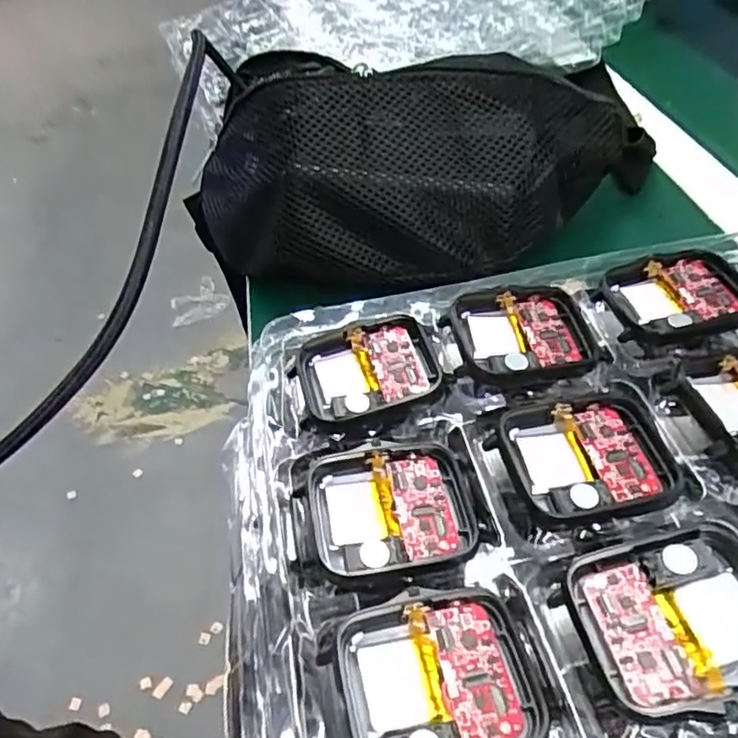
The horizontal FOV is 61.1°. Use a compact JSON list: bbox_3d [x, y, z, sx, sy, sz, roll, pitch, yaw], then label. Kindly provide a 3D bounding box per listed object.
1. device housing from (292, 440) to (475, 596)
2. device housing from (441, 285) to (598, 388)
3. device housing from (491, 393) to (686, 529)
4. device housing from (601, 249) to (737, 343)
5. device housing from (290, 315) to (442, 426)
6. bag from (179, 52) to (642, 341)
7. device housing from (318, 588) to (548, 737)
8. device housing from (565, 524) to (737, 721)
[{"bbox_3d":[0.006,0.038,0.170,0.045,0.007,0.040,-13,44,-6],"label":"device housing"},{"bbox_3d":[0.049,-0.012,0.207,0.046,0.006,0.040,-4,46,2],"label":"device housing"},{"bbox_3d":[0.061,0.024,0.174,0.047,0.005,0.038,-9,44,-2],"label":"device housing"},{"bbox_3d":[0.108,-0.025,0.215,0.046,0.010,0.037,-5,46,2],"label":"device housing"},{"bbox_3d":[0.000,0.001,0.202,0.045,0.011,0.036,-10,46,-4],"label":"device housing"},{"bbox_3d":[0.036,-0.136,0.385,0.292,0.096,0.166,-15,47,-8],"label":"bag"},{"bbox_3d":[0.016,0.070,0.141,0.044,0.009,0.037,-15,44,-9],"label":"device housing"},{"bbox_3d":[0.072,0.058,0.142,0.044,0.013,0.037,-11,44,-5],"label":"device housing"}]

